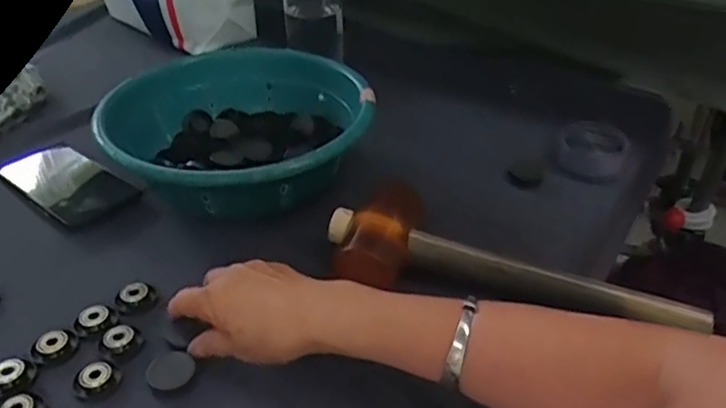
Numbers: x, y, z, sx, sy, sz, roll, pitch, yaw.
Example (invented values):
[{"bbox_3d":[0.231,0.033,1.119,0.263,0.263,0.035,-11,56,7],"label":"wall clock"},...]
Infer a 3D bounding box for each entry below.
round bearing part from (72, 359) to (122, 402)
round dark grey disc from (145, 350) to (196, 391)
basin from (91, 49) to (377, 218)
[{"bbox_3d":[-0.188,0.124,0.436,0.026,0.008,0.029,5,36,9],"label":"round bearing part"},{"bbox_3d":[-0.136,0.117,0.437,0.032,0.005,0.032,-1,36,1],"label":"round dark grey disc"},{"bbox_3d":[-0.117,-0.076,0.621,0.240,0.071,0.252,-1,36,1],"label":"basin"}]

